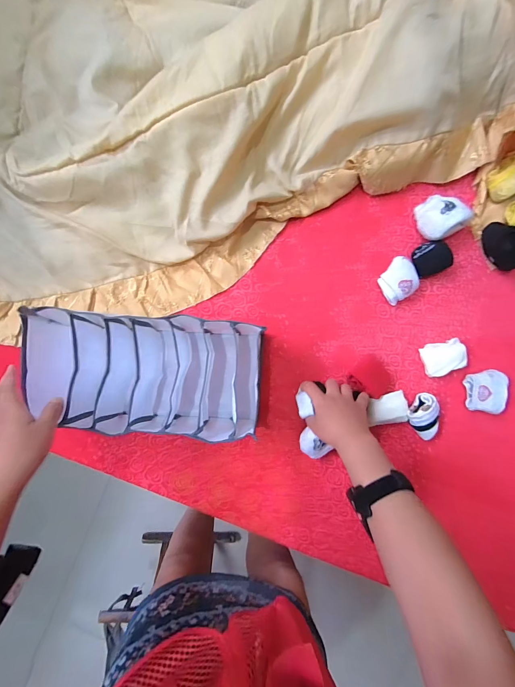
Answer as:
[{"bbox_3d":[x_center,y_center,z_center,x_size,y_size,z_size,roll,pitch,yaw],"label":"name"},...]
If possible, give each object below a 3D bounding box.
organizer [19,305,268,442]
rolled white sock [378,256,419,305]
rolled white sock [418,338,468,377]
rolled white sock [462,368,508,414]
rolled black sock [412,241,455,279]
[{"bbox_3d":[-0.170,0.050,0.504,0.350,0.115,0.187,4,91,-2],"label":"organizer"},{"bbox_3d":[0.253,-0.114,0.545,0.060,0.043,0.068,-36,91,-1],"label":"rolled white sock"},{"bbox_3d":[0.338,0.025,0.550,0.070,0.041,0.059,-18,91,-1],"label":"rolled white sock"},{"bbox_3d":[0.417,0.087,0.550,0.069,0.040,0.076,-6,91,-1],"label":"rolled white sock"},{"bbox_3d":[0.311,-0.152,0.544,0.057,0.040,0.057,0,91,-1],"label":"rolled black sock"}]

